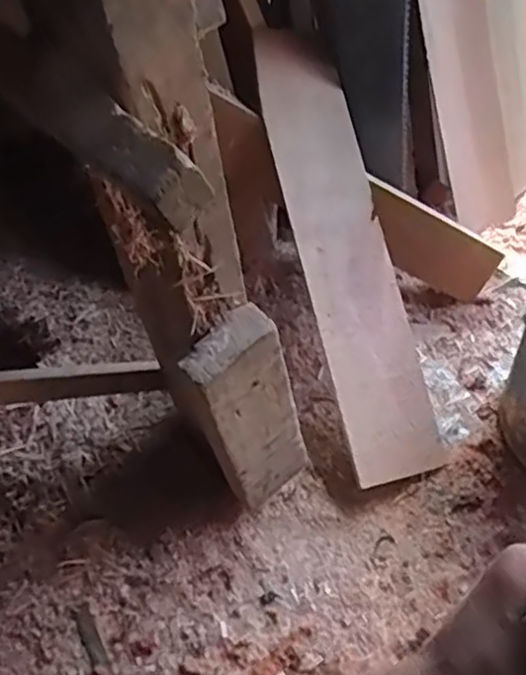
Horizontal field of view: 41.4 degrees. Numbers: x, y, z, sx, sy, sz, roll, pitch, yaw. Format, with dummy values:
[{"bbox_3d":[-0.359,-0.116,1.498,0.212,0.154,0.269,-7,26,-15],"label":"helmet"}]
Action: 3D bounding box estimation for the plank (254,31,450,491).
[{"bbox_3d":[0.092,-0.105,0.781,0.118,0.015,0.520,-8,78,-22],"label":"plank"}]

